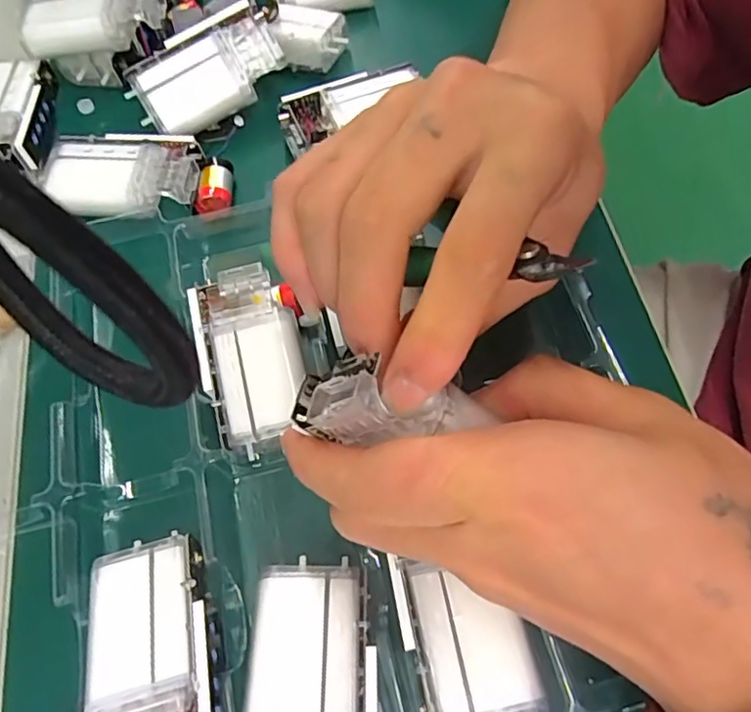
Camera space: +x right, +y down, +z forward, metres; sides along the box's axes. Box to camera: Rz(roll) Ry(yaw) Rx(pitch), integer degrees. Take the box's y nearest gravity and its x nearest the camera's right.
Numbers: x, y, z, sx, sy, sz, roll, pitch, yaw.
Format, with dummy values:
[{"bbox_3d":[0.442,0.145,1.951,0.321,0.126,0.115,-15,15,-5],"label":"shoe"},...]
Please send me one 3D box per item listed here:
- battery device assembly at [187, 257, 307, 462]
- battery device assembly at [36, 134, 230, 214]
[{"bbox_3d":[-0.054,0.001,0.256,0.044,0.023,0.079,-16,65,-4],"label":"battery device assembly"},{"bbox_3d":[-0.126,-0.095,0.306,0.100,0.020,0.044,-2,65,3],"label":"battery device assembly"}]

